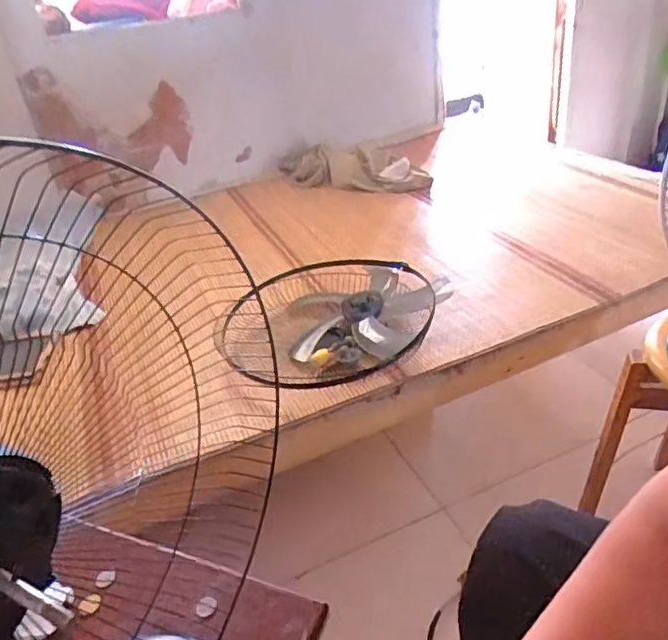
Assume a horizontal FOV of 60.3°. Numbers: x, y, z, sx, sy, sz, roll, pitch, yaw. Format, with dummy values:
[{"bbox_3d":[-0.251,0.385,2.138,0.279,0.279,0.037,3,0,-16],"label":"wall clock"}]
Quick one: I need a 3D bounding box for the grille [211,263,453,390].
[{"bbox_3d":[-0.011,-0.006,1.118,0.437,0.106,0.374,-20,34,-20],"label":"grille"}]

